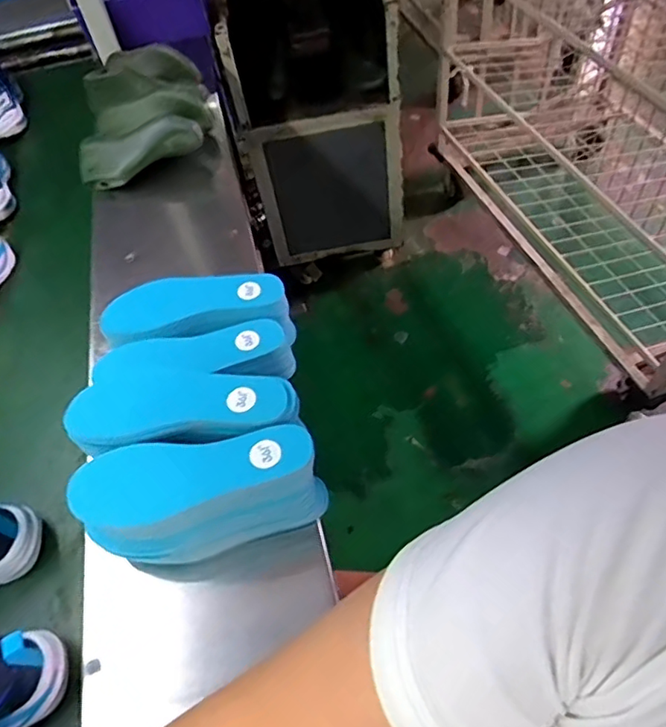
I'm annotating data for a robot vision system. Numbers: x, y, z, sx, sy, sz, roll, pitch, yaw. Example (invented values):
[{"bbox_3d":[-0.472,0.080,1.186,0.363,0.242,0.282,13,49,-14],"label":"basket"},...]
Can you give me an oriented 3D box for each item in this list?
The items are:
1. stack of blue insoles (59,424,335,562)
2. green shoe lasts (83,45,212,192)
[{"bbox_3d":[-0.114,0.127,0.512,0.206,0.120,0.076,-12,56,-3],"label":"stack of blue insoles"},{"bbox_3d":[-0.311,-0.422,0.927,0.198,0.083,0.261,-8,56,0],"label":"green shoe lasts"}]

